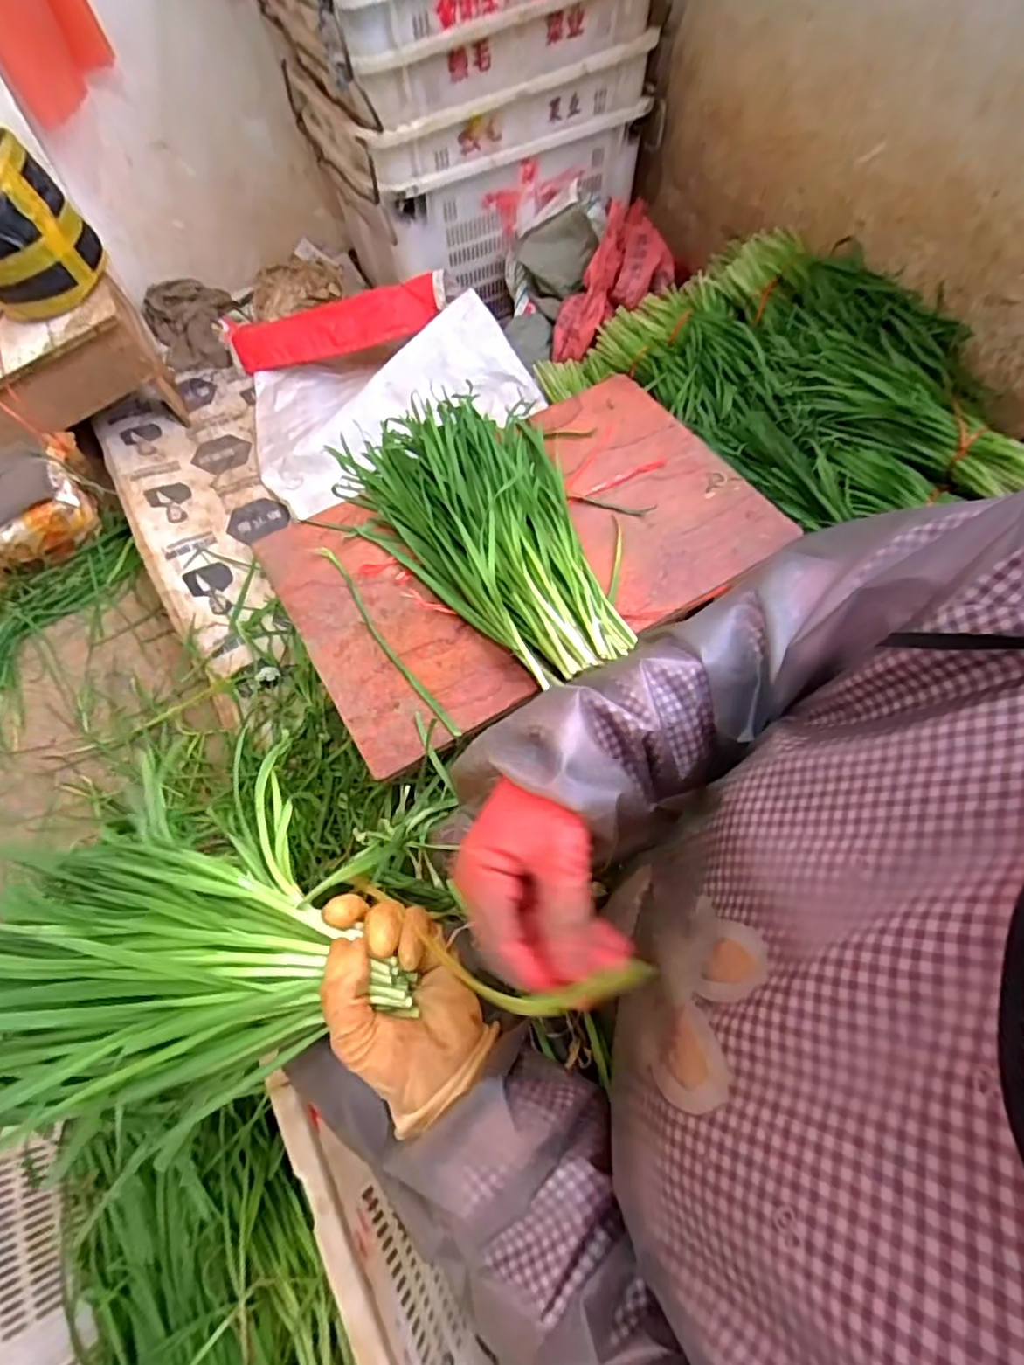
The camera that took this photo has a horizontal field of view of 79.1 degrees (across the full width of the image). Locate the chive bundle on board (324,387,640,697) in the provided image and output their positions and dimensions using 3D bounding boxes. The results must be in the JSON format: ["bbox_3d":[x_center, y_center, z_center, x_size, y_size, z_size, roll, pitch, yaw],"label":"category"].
[{"bbox_3d":[-0.037,-0.208,0.790,0.274,0.084,0.513,-25,64,-9],"label":"chive bundle on board"}]

